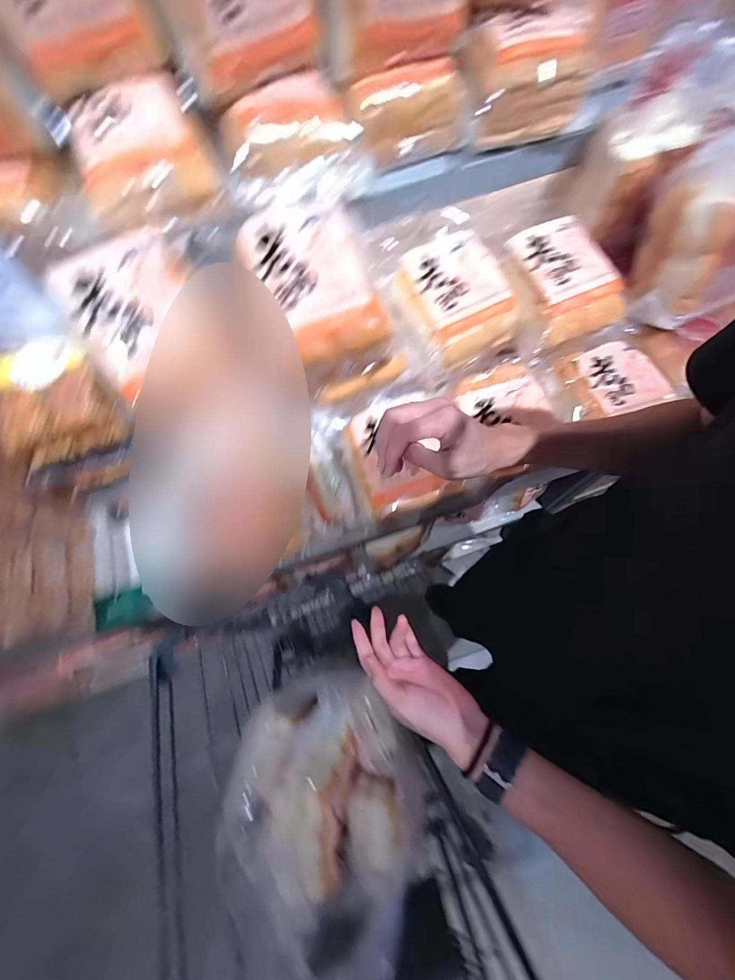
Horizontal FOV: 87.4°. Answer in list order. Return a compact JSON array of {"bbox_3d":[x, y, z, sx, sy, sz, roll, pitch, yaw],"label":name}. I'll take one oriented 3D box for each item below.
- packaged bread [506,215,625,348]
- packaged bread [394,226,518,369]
[{"bbox_3d":[0.291,-0.306,0.583,0.142,0.100,0.157,-22,69,-6],"label":"packaged bread"},{"bbox_3d":[0.130,-0.288,0.577,0.164,0.089,0.178,-21,69,-6],"label":"packaged bread"}]

